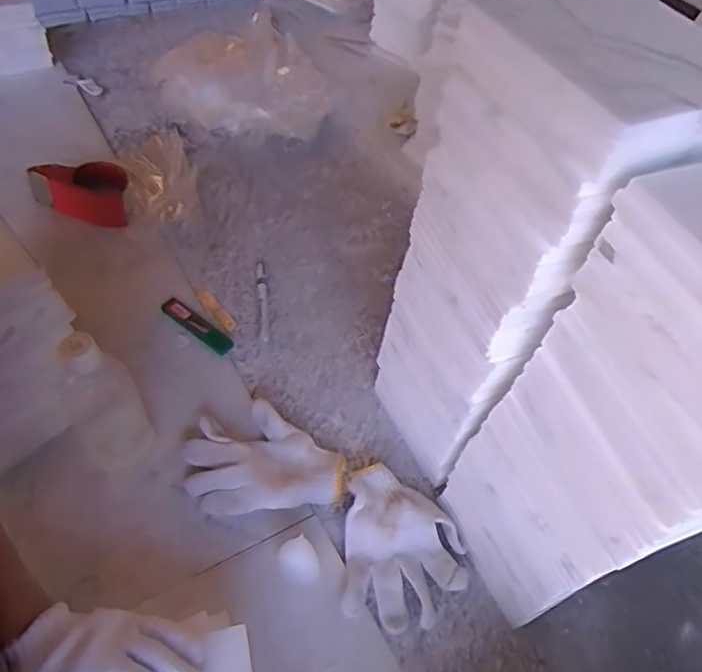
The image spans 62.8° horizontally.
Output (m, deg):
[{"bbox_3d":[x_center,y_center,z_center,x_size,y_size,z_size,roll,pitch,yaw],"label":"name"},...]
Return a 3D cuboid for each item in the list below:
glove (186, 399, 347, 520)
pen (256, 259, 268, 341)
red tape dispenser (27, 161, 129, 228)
[{"bbox_3d":[-0.098,0.135,0.646,0.168,0.030,0.118,-3,51,-8],"label":"glove"},{"bbox_3d":[-0.126,-0.051,0.822,0.014,0.013,0.148,-5,54,-7],"label":"pen"},{"bbox_3d":[-0.407,-0.224,0.878,0.140,0.063,0.078,18,51,9],"label":"red tape dispenser"}]

